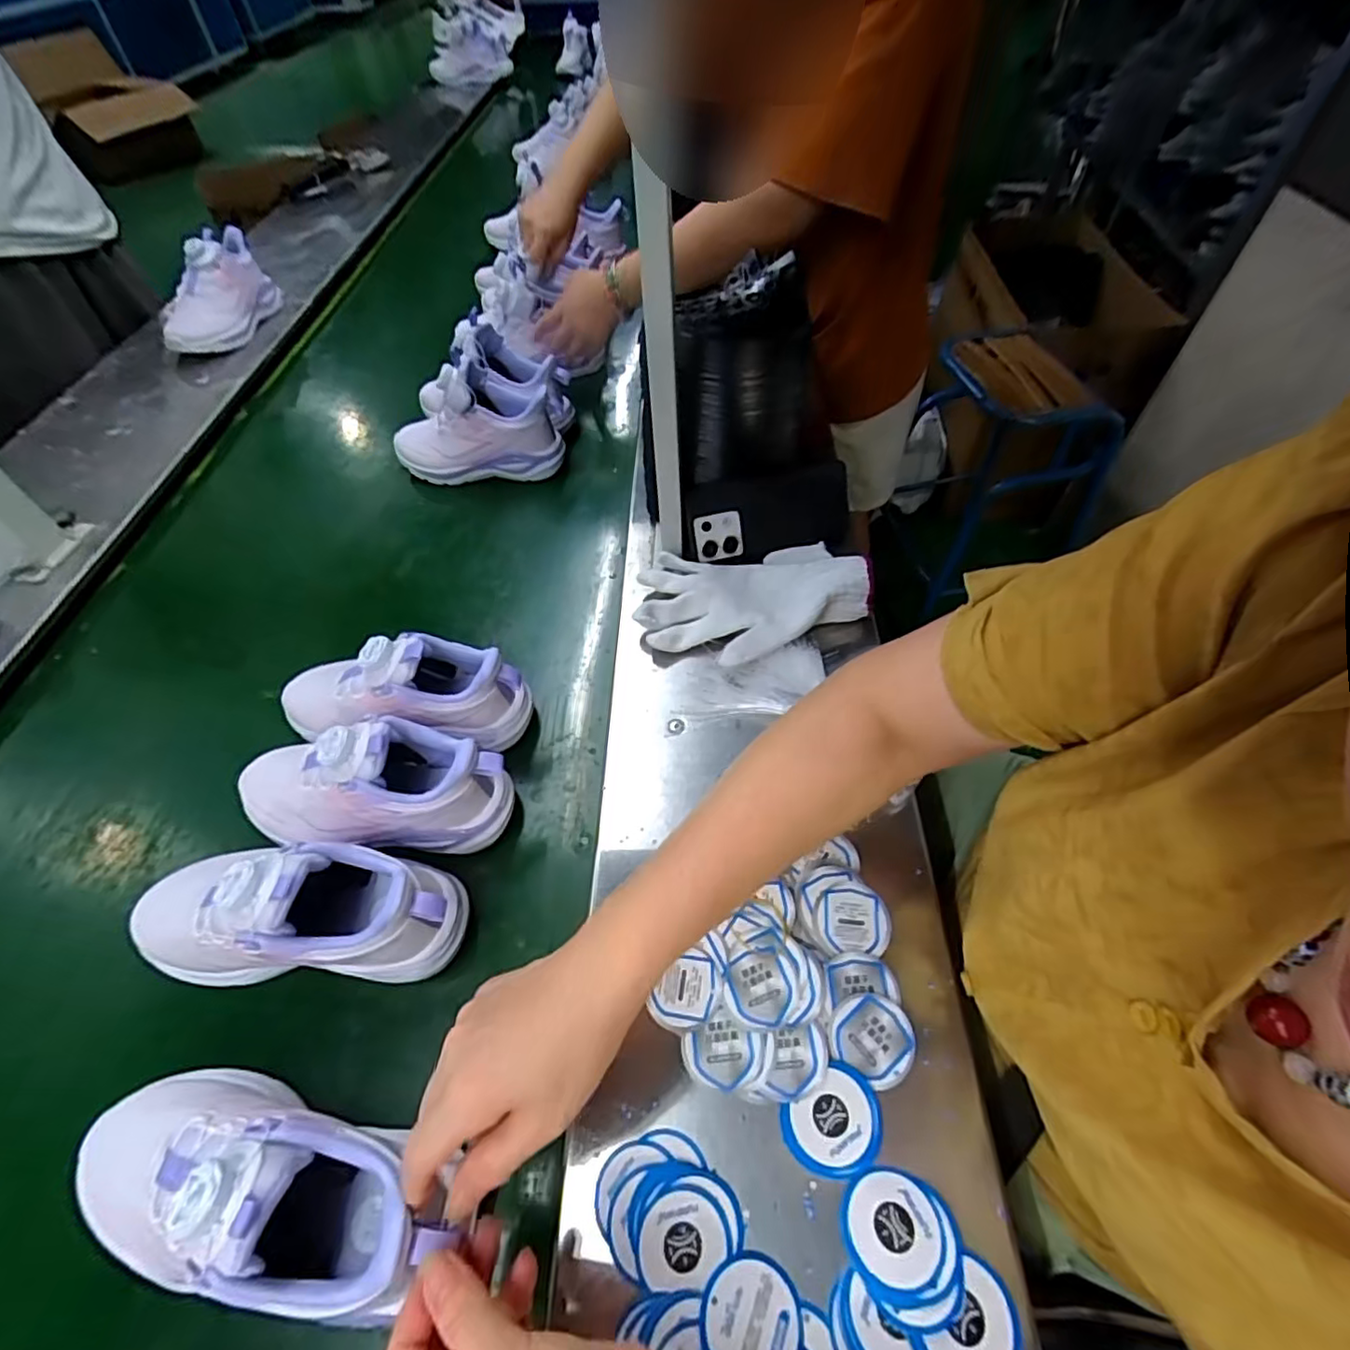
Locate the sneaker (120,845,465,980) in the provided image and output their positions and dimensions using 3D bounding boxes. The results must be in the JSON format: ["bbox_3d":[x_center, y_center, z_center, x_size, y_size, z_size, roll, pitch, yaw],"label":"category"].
[{"bbox_3d":[-0.250,0.152,0.404,0.212,0.112,0.077,2,53,3],"label":"sneaker"}]

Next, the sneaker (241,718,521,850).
[{"bbox_3d":[-0.231,0.083,0.460,0.203,0.107,0.069,1,53,2],"label":"sneaker"}]

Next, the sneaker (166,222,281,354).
[{"bbox_3d":[-0.733,-0.607,0.985,0.080,0.126,0.229,-4,53,2],"label":"sneaker"}]

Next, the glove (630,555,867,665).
[{"bbox_3d":[0.070,-0.062,0.563,0.207,0.034,0.132,2,53,7],"label":"glove"}]

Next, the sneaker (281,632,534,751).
[{"bbox_3d":[-0.232,0.014,0.510,0.216,0.105,0.073,-1,53,1],"label":"sneaker"}]

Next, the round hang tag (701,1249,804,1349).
[{"bbox_3d":[0.038,0.316,0.299,0.048,0.006,0.048,0,53,0],"label":"round hang tag"}]

